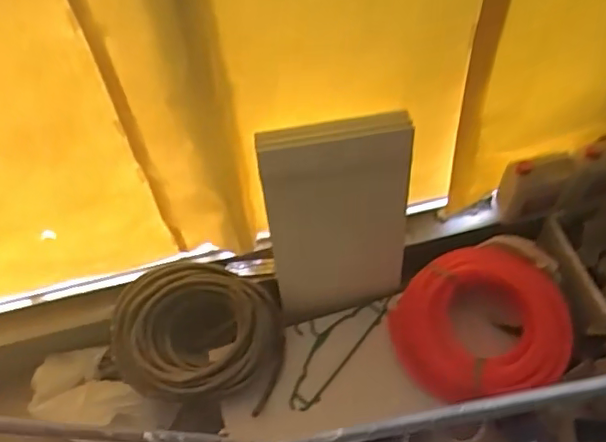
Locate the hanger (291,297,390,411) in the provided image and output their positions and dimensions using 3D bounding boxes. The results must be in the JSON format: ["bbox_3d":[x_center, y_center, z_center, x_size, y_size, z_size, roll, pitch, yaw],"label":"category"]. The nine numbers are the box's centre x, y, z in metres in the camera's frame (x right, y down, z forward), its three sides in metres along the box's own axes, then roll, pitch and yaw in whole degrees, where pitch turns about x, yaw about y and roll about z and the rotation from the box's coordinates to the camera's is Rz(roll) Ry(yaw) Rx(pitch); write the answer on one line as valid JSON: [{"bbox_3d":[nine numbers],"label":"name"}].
[{"bbox_3d":[0.068,0.345,1.644,0.182,0.023,0.399,30,67,29],"label":"hanger"}]

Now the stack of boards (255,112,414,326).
[{"bbox_3d":[0.088,0.026,1.527,0.359,0.737,0.056,-1,48,5],"label":"stack of boards"}]

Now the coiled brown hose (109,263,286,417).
[{"bbox_3d":[-0.304,0.308,1.623,0.510,0.114,0.371,5,58,7],"label":"coiled brown hose"}]

